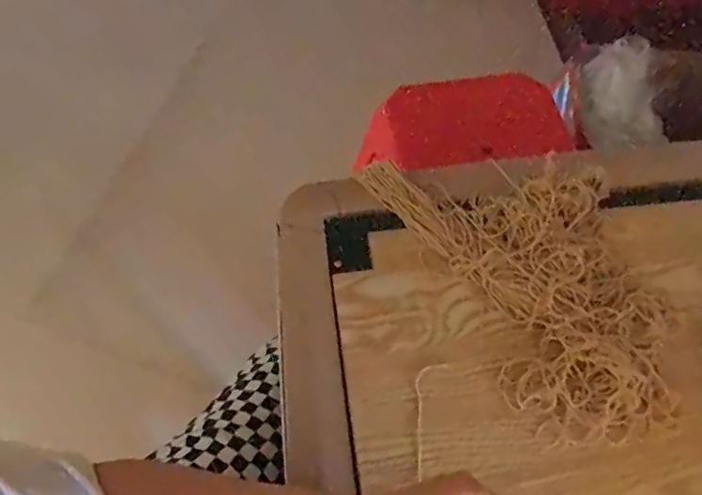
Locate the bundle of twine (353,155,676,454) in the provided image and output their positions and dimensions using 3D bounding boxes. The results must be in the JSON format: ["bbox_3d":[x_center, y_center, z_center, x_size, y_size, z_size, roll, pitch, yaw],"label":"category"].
[{"bbox_3d":[0.184,0.013,0.522,0.193,0.043,0.346,-27,69,-14],"label":"bundle of twine"}]

